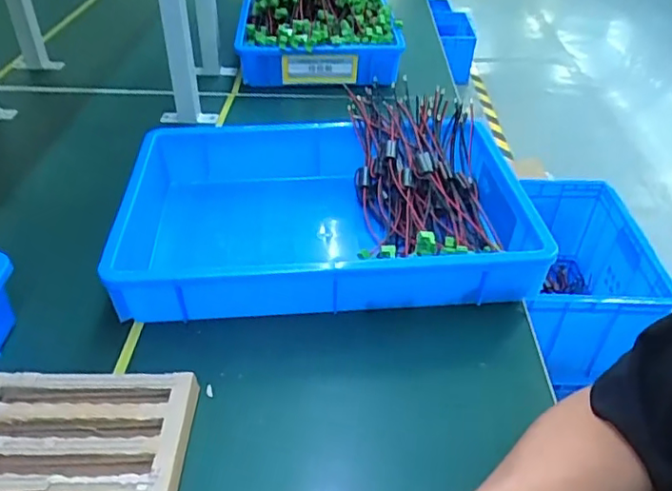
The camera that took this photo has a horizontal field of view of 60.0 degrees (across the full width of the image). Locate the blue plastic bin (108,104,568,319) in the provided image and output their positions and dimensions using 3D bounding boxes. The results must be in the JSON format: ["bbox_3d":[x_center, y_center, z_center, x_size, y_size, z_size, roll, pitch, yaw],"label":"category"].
[{"bbox_3d":[-0.012,-0.041,0.669,0.426,0.102,0.277,-3,38,-5],"label":"blue plastic bin"}]

